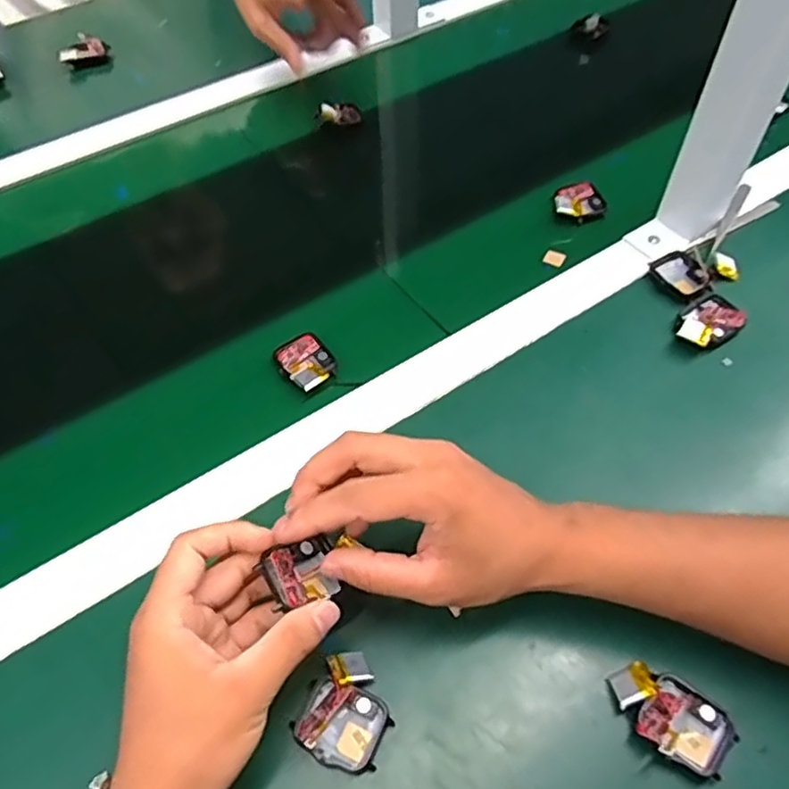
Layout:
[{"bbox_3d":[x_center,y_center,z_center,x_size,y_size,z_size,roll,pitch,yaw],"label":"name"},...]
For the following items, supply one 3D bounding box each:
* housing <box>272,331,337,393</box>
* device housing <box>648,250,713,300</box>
[{"bbox_3d":[-0.066,-0.024,0.489,0.038,0.013,0.054,-34,61,-19],"label":"housing"},{"bbox_3d":[0.231,-0.097,0.527,0.036,0.012,0.046,-30,60,-17],"label":"device housing"}]

